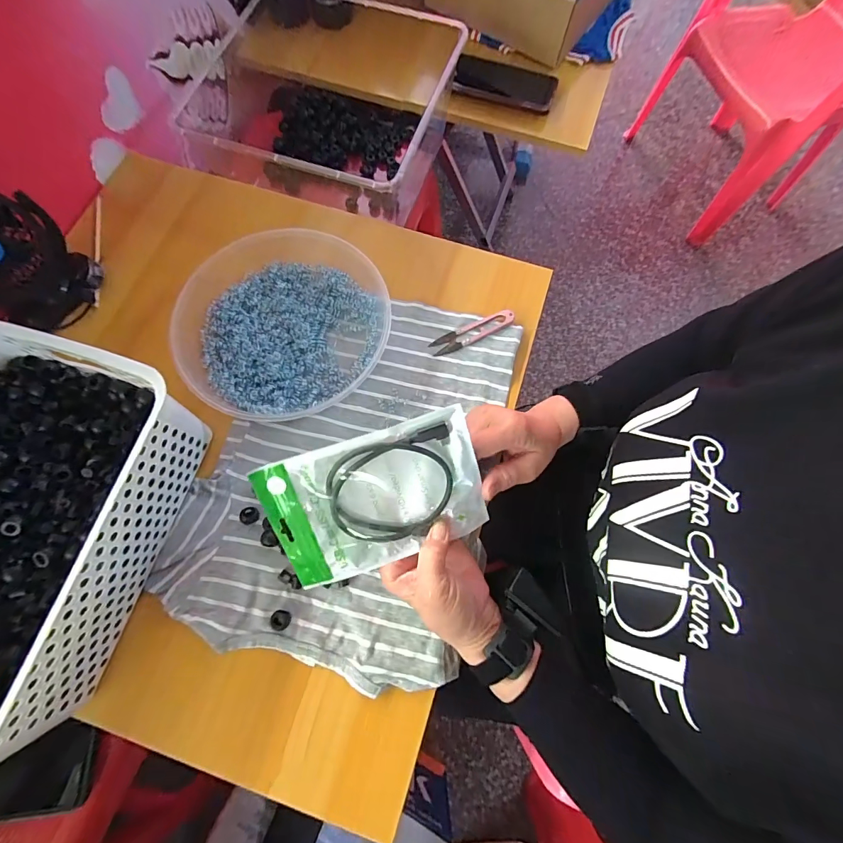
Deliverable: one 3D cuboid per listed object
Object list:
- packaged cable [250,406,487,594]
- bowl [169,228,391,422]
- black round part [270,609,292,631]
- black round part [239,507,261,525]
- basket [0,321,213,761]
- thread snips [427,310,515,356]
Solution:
[{"bbox_3d":[-0.036,0.065,0.327,0.171,0.010,0.113,-18,106,-1],"label":"packaged cable"},{"bbox_3d":[-0.146,-0.107,0.433,0.225,0.045,0.197,-29,76,-9],"label":"bowl"},{"bbox_3d":[-0.131,0.184,0.364,0.018,0.006,0.017,0,73,-1],"label":"black round part"},{"bbox_3d":[-0.169,0.093,0.389,0.019,0.011,0.017,-3,73,-2],"label":"black round part"},{"bbox_3d":[-0.340,0.088,0.333,0.203,0.108,0.299,15,73,4],"label":"basket"},{"bbox_3d":[0.059,-0.103,0.451,0.101,0.010,0.023,-22,75,-7],"label":"thread snips"}]

